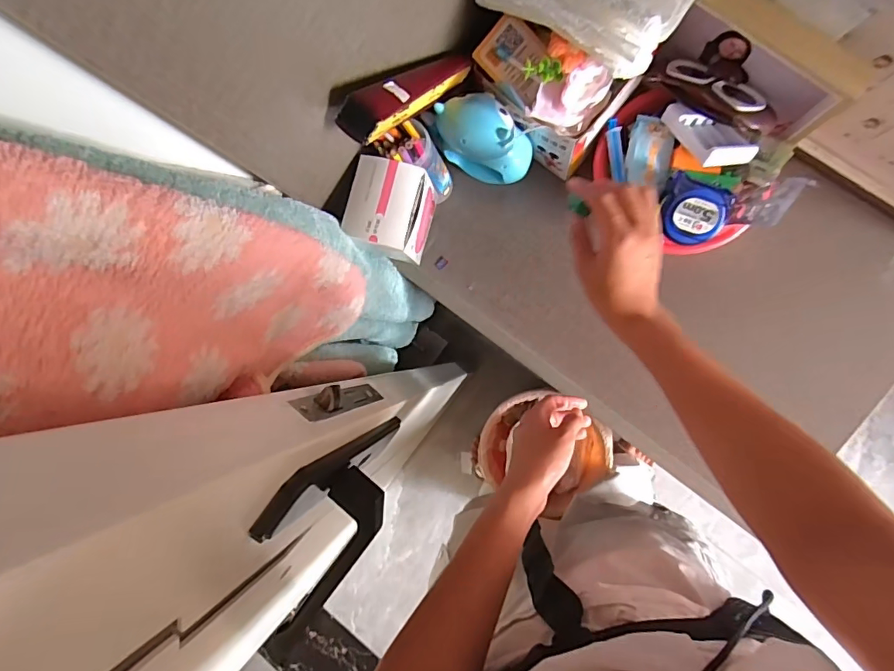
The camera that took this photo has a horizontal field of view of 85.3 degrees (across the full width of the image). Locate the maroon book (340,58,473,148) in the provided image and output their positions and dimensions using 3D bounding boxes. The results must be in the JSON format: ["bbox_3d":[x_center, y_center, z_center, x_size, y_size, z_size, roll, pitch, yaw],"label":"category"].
[{"bbox_3d":[-0.030,-0.221,0.436,0.047,0.188,0.040,26,135,9],"label":"maroon book"}]

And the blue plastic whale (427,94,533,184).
[{"bbox_3d":[0.041,-0.206,0.533,0.101,0.143,0.060,26,92,9],"label":"blue plastic whale"}]

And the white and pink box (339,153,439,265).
[{"bbox_3d":[-0.056,-0.120,0.482,0.069,0.067,0.085,14,91,9],"label":"white and pink box"}]

